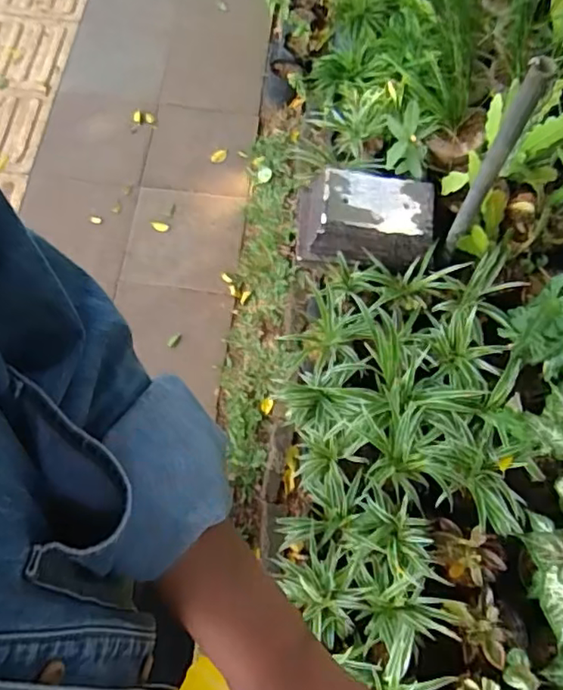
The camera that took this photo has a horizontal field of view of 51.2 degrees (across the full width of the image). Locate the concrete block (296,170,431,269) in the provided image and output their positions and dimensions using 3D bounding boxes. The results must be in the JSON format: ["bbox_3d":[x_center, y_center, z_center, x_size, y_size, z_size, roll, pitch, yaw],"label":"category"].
[{"bbox_3d":[0.190,-0.287,1.369,0.300,0.129,0.206,8,68,2],"label":"concrete block"}]

